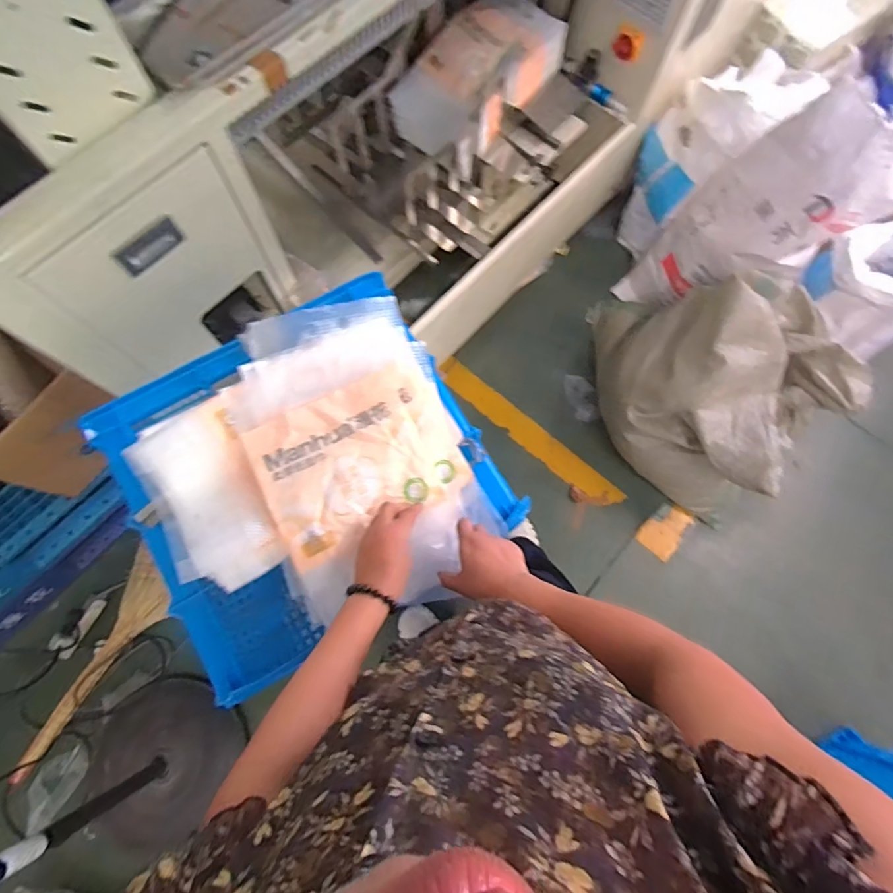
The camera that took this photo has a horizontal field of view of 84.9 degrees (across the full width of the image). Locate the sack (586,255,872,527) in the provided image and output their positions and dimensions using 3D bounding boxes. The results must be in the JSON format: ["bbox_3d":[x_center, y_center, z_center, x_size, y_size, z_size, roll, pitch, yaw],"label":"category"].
[{"bbox_3d":[0.774,-0.175,1.392,0.579,0.447,0.683,4,75,0],"label":"sack"}]

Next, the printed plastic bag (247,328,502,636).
[{"bbox_3d":[-0.118,0.021,0.717,0.291,0.033,0.381,-21,81,-12],"label":"printed plastic bag"}]

